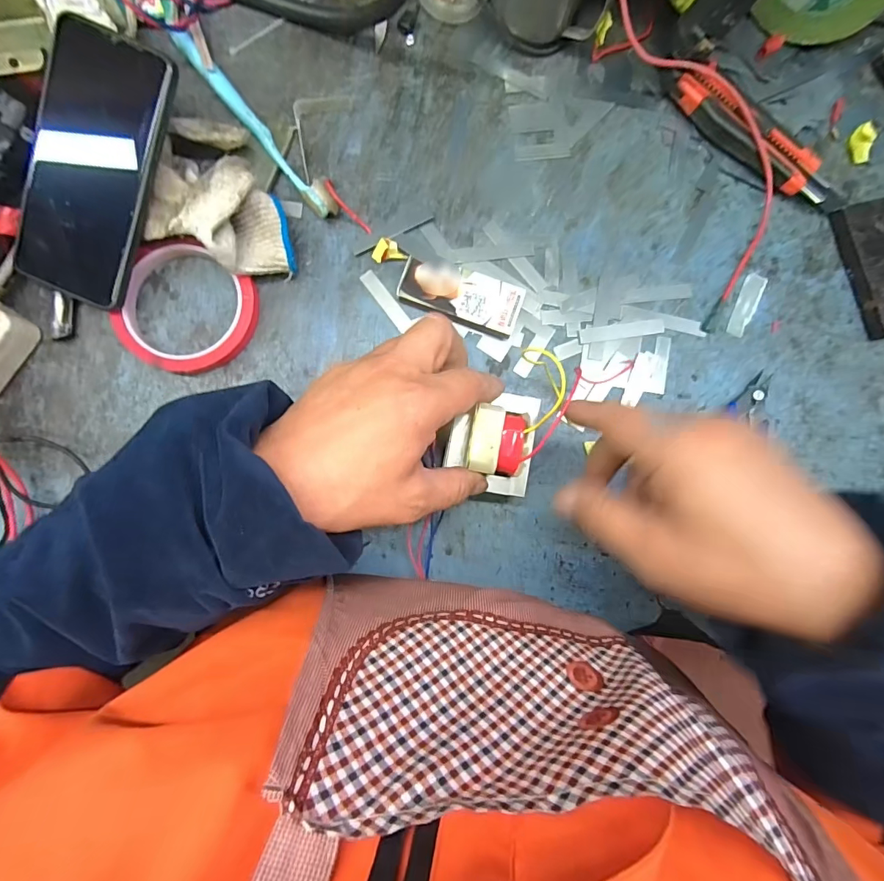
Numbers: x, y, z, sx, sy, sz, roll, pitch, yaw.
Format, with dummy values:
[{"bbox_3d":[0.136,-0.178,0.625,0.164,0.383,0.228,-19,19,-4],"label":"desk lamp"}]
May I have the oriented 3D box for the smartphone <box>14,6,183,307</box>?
[{"bbox_3d":[-0.229,-0.174,0.298,0.080,0.013,0.163,26,105,0],"label":"smartphone"}]

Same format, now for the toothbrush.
[{"bbox_3d":[-0.135,-0.233,0.338,0.020,0.017,0.171,-39,90,-4],"label":"toothbrush"}]

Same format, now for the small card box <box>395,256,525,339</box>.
[{"bbox_3d":[0.014,-0.108,0.340,0.089,0.015,0.040,21,87,-2],"label":"small card box"}]

